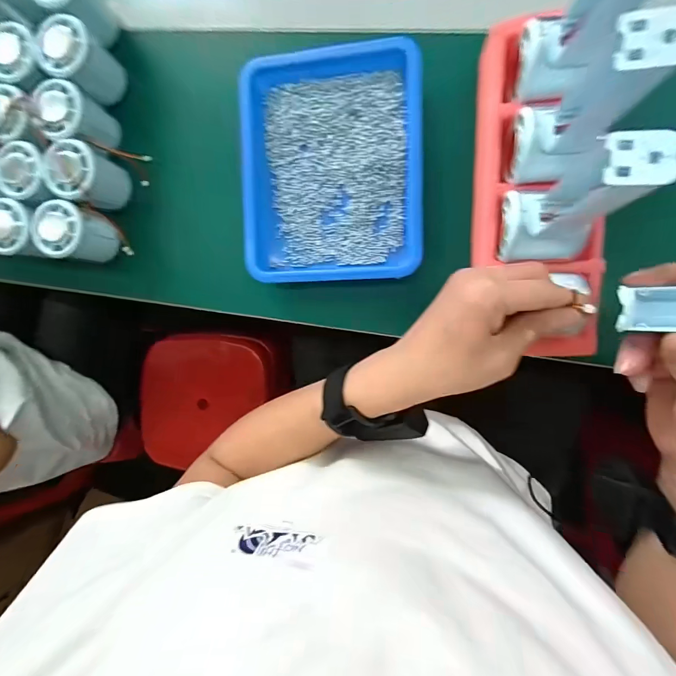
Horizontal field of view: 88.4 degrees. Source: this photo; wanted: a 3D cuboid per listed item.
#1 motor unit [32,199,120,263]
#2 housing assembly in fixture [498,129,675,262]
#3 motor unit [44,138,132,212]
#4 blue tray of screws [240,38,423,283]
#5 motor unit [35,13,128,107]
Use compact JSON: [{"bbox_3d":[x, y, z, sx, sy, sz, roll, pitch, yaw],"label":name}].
[{"bbox_3d":[-0.282,-0.112,0.375,0.060,0.050,0.055,8,93,10],"label":"motor unit"},{"bbox_3d":[0.155,-0.086,0.227,0.059,0.114,0.048,7,92,10],"label":"housing assembly in fixture"},{"bbox_3d":[-0.266,-0.172,0.372,0.055,0.073,0.055,28,96,8],"label":"motor unit"},{"bbox_3d":[-0.006,-0.170,0.344,0.171,0.033,0.219,0,91,10],"label":"blue tray of screws"},{"bbox_3d":[-0.268,-0.289,0.369,0.051,0.068,0.055,0,91,10],"label":"motor unit"}]

